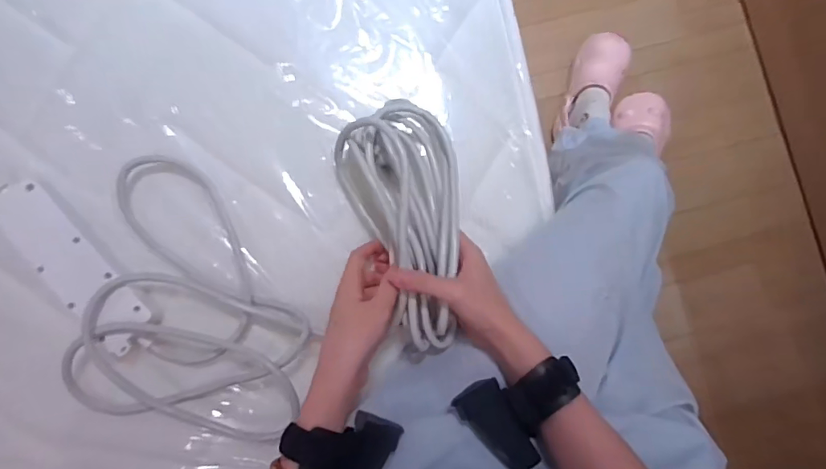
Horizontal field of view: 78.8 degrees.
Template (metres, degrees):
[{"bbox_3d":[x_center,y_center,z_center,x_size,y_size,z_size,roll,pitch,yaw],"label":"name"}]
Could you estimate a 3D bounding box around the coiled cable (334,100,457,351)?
[{"bbox_3d":[-0.003,-0.003,0.465,0.103,0.060,0.219,-12,82,-3],"label":"coiled cable"}]

